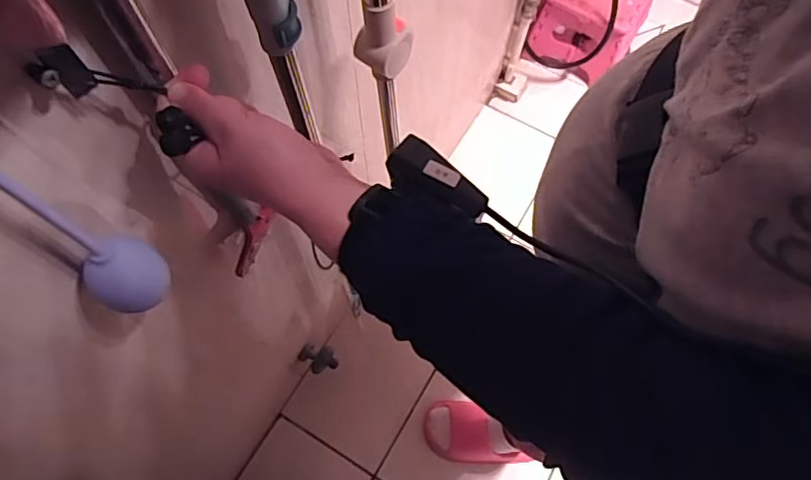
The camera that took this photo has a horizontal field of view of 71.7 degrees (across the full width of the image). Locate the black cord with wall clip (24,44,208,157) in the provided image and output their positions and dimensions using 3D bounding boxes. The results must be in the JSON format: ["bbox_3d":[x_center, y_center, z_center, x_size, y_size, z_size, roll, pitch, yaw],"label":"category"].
[{"bbox_3d":[-0.162,-0.083,0.321,0.088,0.022,0.042,27,64,-36],"label":"black cord with wall clip"}]

